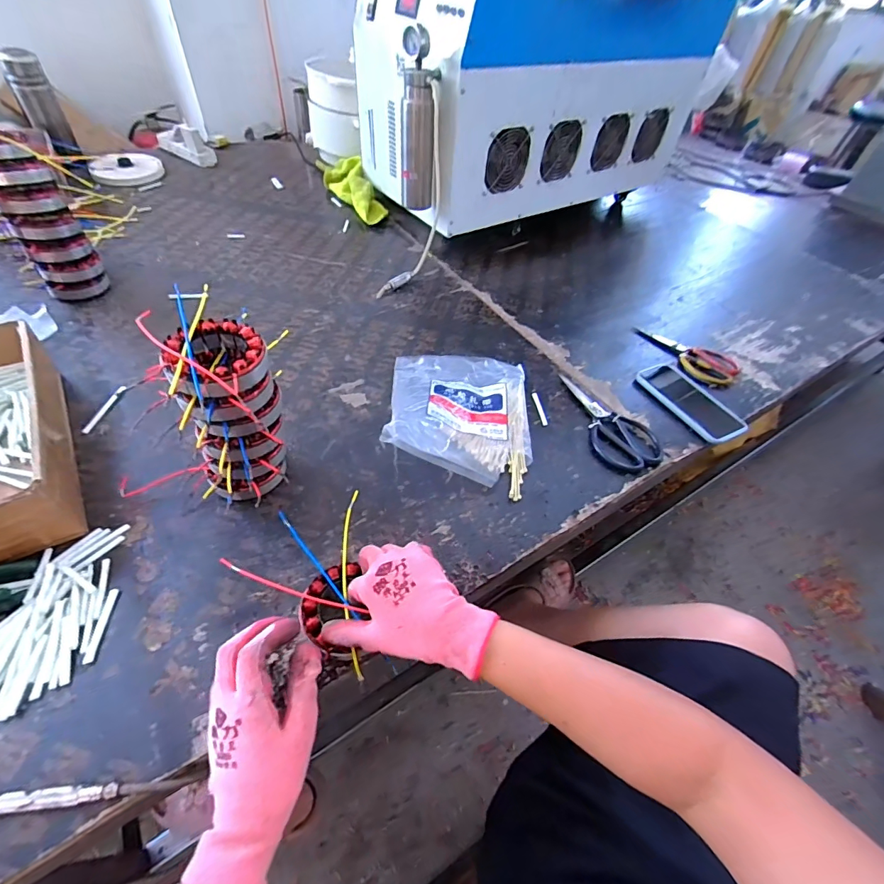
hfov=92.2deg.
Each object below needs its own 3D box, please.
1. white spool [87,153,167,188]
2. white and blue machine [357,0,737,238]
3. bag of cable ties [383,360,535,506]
[{"bbox_3d":[-0.778,-0.678,1.054,0.157,0.033,0.142,-23,55,-24],"label":"white spool"},{"bbox_3d":[0.220,-0.785,0.966,0.783,0.370,0.363,-23,55,-24],"label":"white and blue machine"},{"bbox_3d":[0.026,-0.056,0.600,0.202,0.065,0.262,6,49,-2],"label":"bag of cable ties"}]

